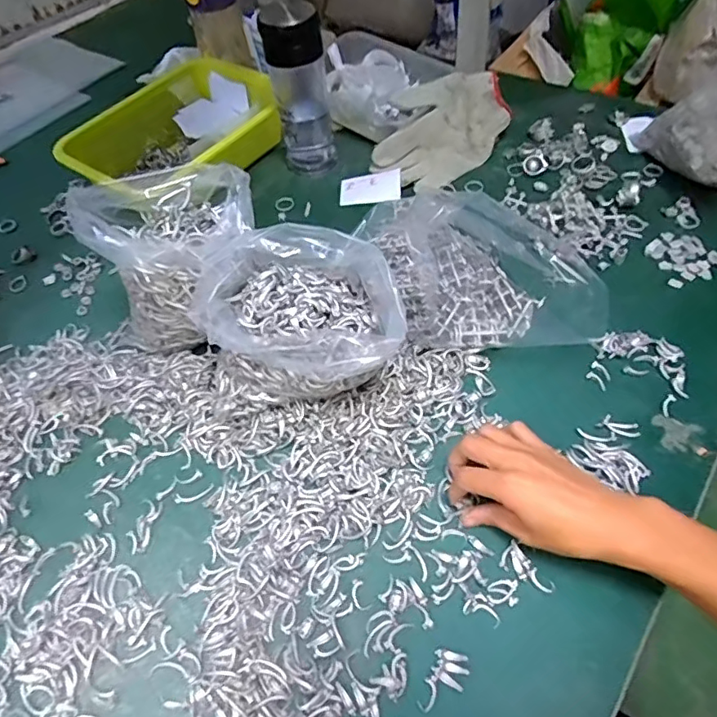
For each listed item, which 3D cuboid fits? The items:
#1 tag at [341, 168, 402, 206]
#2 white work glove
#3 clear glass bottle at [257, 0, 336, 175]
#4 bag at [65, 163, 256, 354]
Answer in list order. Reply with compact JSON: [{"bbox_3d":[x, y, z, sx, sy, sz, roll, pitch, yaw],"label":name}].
[{"bbox_3d":[0.015,-0.210,0.680,0.075,0.005,0.054,-7,58,10],"label":"tag"},{"bbox_3d":[0.098,-0.289,0.689,0.130,0.064,0.165,29,61,23],"label":"white work glove"},{"bbox_3d":[-0.068,-0.317,0.660,0.065,0.196,0.056,-10,53,-3],"label":"clear glass bottle"},{"bbox_3d":[-0.159,-0.091,0.516,0.141,0.143,0.109,-31,57,-17],"label":"bag"}]

